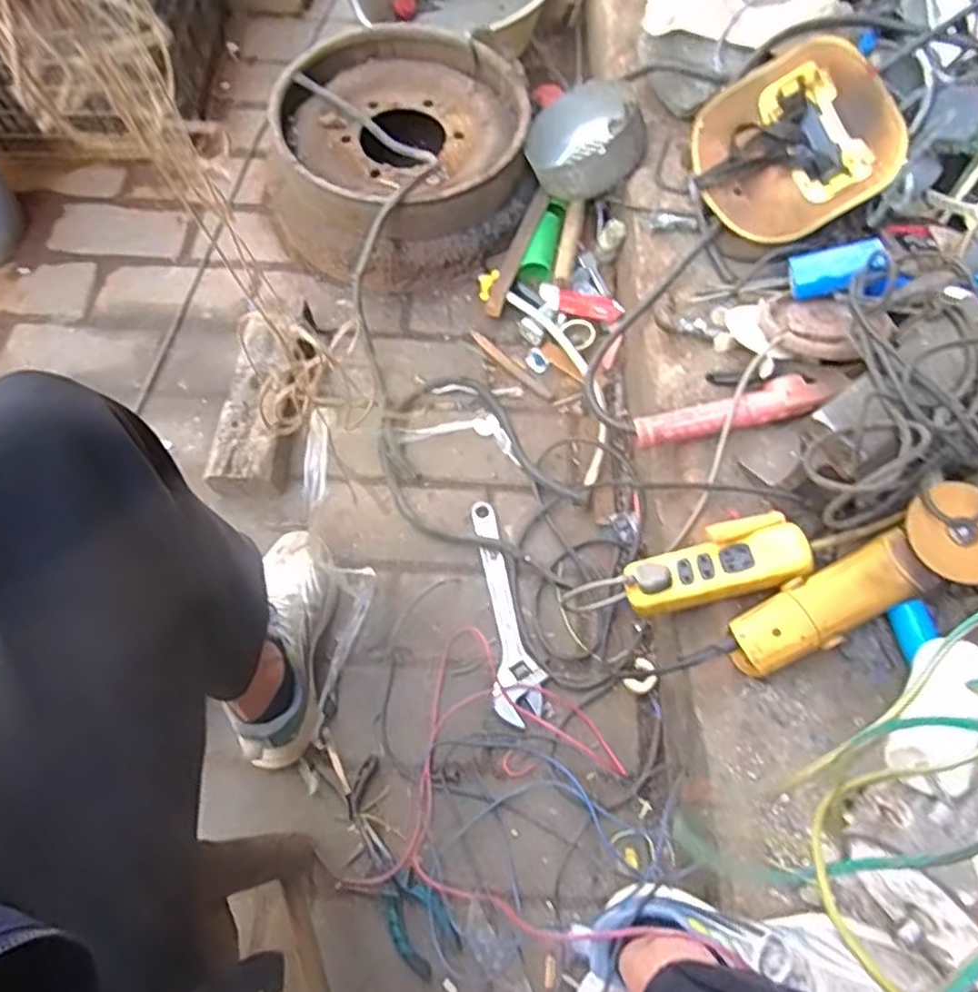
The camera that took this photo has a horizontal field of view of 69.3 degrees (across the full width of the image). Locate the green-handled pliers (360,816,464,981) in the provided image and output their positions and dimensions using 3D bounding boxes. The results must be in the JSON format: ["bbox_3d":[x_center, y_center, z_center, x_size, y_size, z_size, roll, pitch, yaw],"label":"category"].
[{"bbox_3d":[-0.094,0.425,0.764,0.064,0.014,0.165,-31,69,-16],"label":"green-handled pliers"}]

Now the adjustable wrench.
[{"bbox_3d":[0.024,0.139,0.899,0.060,0.015,0.287,-5,64,-4],"label":"adjustable wrench"}]

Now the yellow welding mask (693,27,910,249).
[{"bbox_3d":[0.382,-0.440,0.899,0.233,0.054,0.202,-32,93,8],"label":"yellow welding mask"}]

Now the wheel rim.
[{"bbox_3d":[-0.149,-0.546,1.143,0.410,0.152,0.428,-9,65,-6],"label":"wheel rim"}]

